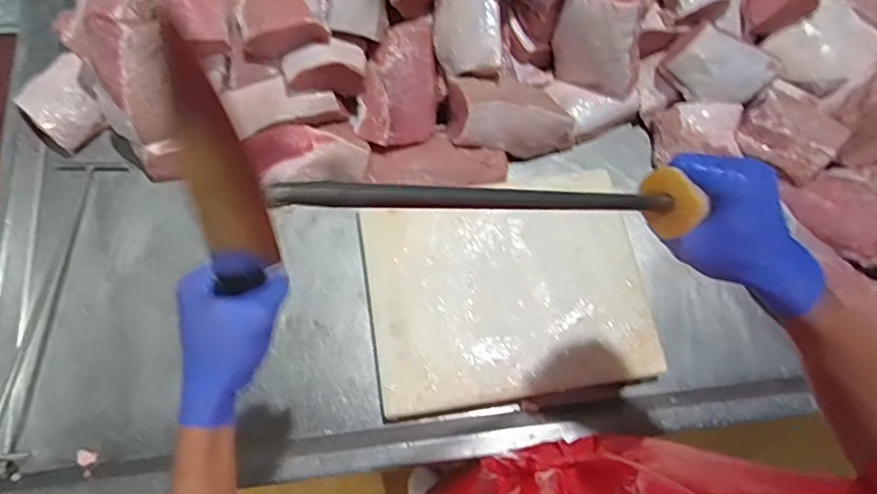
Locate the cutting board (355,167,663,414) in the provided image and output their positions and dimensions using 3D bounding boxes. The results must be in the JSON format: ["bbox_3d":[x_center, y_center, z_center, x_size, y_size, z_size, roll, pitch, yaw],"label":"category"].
[{"bbox_3d":[0.089,0.045,0.765,0.358,0.018,0.292,-9,73,-2],"label":"cutting board"}]

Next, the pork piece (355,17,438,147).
[{"bbox_3d":[-0.062,-0.232,0.834,0.113,0.065,0.166,-2,95,-15],"label":"pork piece"}]

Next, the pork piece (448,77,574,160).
[{"bbox_3d":[0.103,-0.187,0.832,0.180,0.095,0.058,4,38,-19],"label":"pork piece"}]

